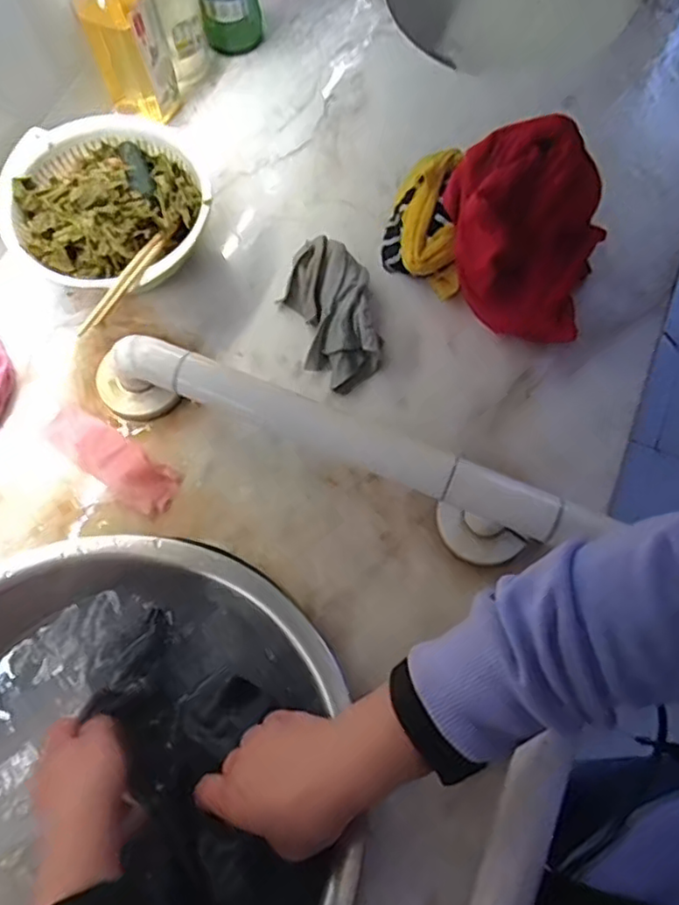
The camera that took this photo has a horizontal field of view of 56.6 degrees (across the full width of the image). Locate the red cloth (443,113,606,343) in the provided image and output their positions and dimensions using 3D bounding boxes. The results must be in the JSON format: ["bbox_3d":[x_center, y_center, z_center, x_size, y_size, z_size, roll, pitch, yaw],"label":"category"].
[{"bbox_3d":[0.155,-0.183,0.539,0.133,0.122,0.138,15,71,5],"label":"red cloth"}]

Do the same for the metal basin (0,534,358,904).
[{"bbox_3d":[-0.169,0.213,0.418,0.333,0.136,0.319,0,70,-1],"label":"metal basin"}]

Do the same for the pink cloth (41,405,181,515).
[{"bbox_3d":[-0.190,0.004,0.524,0.121,0.015,0.042,33,73,11],"label":"pink cloth"}]

